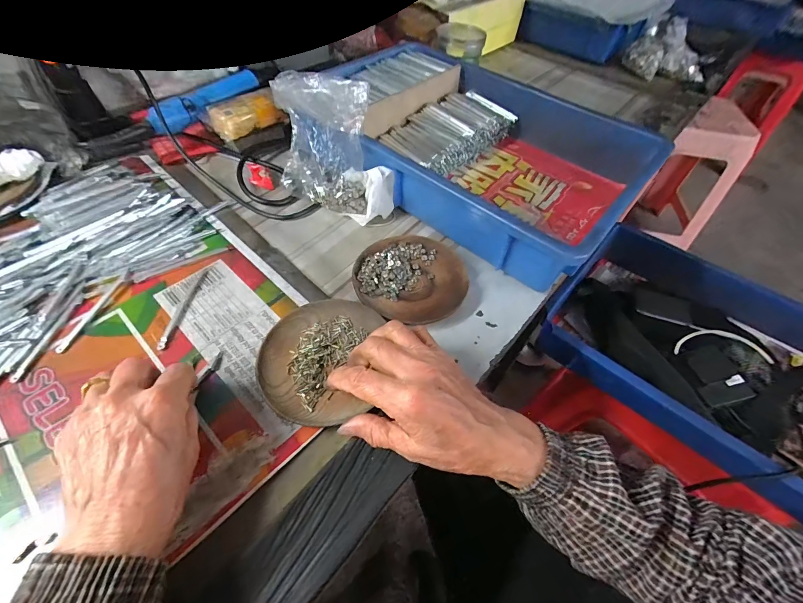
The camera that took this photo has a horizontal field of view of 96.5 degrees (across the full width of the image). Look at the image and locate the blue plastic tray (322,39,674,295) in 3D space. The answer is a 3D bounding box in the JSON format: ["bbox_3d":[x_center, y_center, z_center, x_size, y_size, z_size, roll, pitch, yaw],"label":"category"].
[{"bbox_3d":[0.092,-0.217,0.487,0.434,0.077,0.314,38,58,23],"label":"blue plastic tray"}]

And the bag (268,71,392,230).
[{"bbox_3d":[-0.078,-0.172,0.411,0.147,0.131,0.054,27,55,16],"label":"bag"}]

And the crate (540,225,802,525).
[{"bbox_3d":[0.435,0.080,0.494,0.414,0.089,0.286,38,59,22],"label":"crate"}]

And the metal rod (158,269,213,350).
[{"bbox_3d":[-0.207,0.003,0.343,0.009,0.004,0.096,8,52,1],"label":"metal rod"}]

